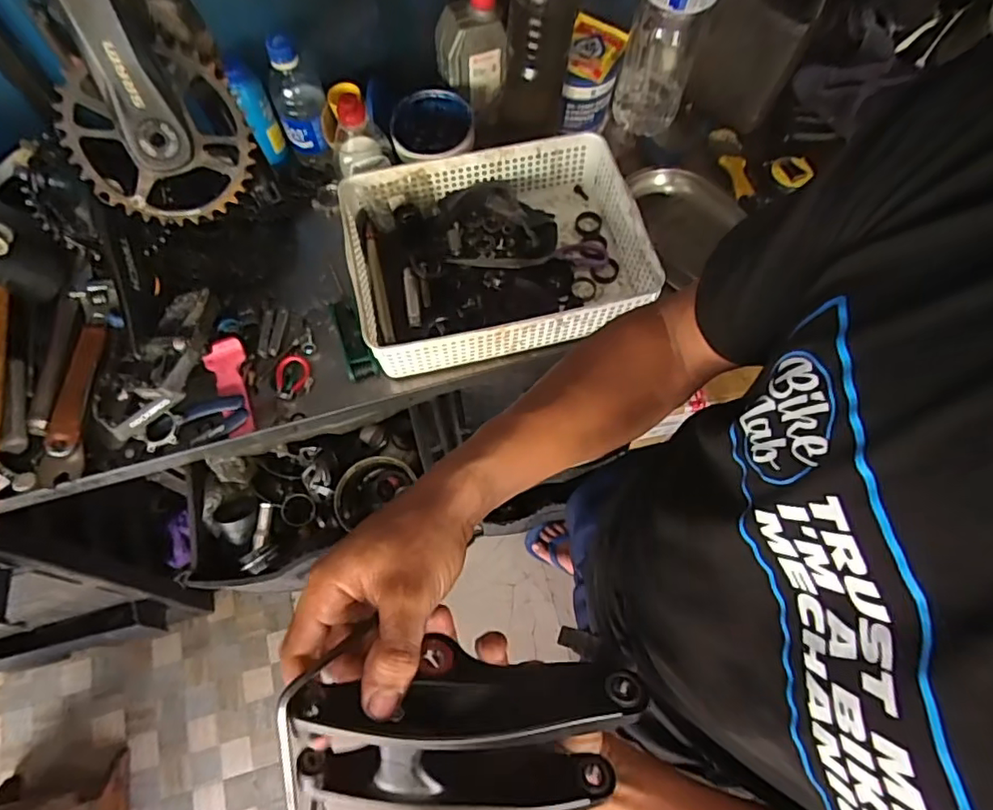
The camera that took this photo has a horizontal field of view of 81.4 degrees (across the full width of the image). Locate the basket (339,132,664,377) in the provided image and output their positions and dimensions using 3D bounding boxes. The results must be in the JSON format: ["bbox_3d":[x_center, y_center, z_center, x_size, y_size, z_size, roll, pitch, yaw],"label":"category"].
[{"bbox_3d":[-0.002,-0.181,0.690,0.330,0.086,0.250,-11,68,-5],"label":"basket"}]

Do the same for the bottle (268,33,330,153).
[{"bbox_3d":[-0.246,-0.383,0.711,0.062,0.133,0.065,-19,69,-8],"label":"bottle"}]

